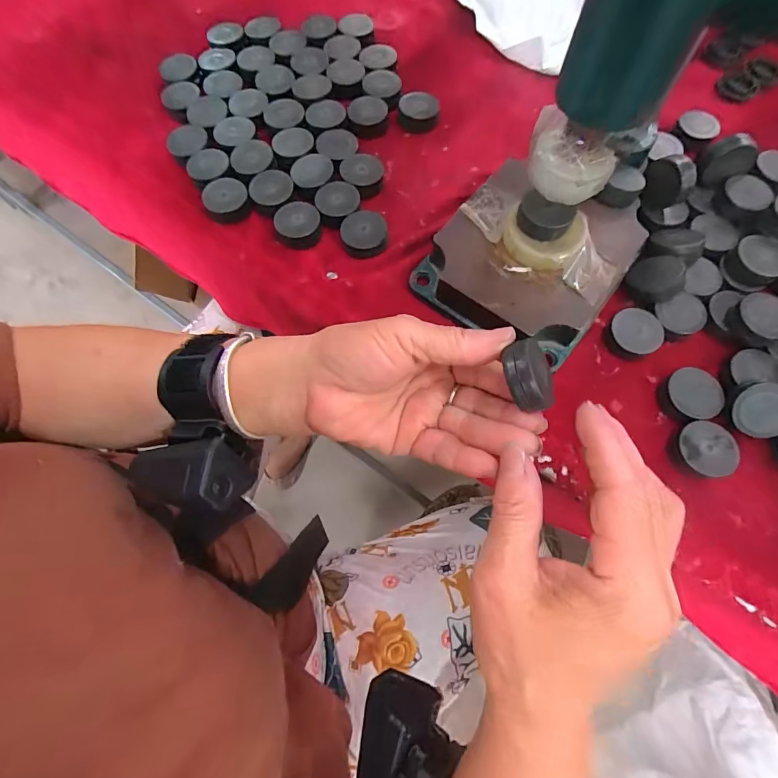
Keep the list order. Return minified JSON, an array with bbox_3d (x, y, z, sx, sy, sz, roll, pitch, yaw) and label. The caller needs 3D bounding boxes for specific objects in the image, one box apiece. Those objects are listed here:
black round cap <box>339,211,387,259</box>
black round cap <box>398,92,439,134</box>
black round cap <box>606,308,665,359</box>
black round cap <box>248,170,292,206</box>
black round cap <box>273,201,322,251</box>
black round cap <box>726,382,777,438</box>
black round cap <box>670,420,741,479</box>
[{"bbox_3d":[-0.018,-0.112,0.299,0.032,0.012,0.034,0,70,-1],"label":"black round cap"},{"bbox_3d":[0.024,-0.230,0.341,0.032,0.011,0.032,-3,70,-2],"label":"black round cap"},{"bbox_3d":[0.162,-0.036,0.272,0.030,0.013,0.031,0,70,-1],"label":"black round cap"},{"bbox_3d":[-0.089,-0.153,0.310,0.031,0.004,0.031,0,70,-1],"label":"black round cap"},{"bbox_3d":[-0.067,-0.121,0.302,0.033,0.004,0.036,-8,71,-3],"label":"black round cap"},{"bbox_3d":[0.220,0.012,0.244,0.032,0.010,0.033,28,98,7],"label":"black round cap"},{"bbox_3d":[0.184,0.036,0.244,0.034,0.014,0.032,0,70,-1],"label":"black round cap"}]

